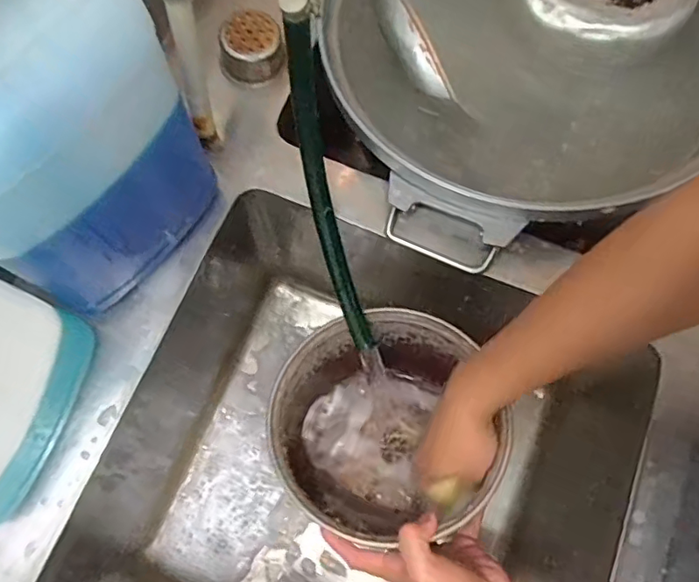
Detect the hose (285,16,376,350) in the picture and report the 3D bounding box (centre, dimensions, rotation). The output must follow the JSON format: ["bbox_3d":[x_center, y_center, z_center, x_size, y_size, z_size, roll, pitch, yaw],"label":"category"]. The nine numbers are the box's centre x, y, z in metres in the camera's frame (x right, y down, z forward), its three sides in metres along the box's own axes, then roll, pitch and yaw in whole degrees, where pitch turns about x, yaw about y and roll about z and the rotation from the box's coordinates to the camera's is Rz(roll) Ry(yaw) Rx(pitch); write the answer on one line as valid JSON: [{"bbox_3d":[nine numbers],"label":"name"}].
[{"bbox_3d":[-0.019,-0.084,0.520,0.027,0.319,0.062,-15,33,-5],"label":"hose"}]

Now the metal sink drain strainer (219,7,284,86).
[{"bbox_3d":[-0.109,-0.261,0.595,0.065,0.048,0.061,0,74,-1],"label":"metal sink drain strainer"}]

